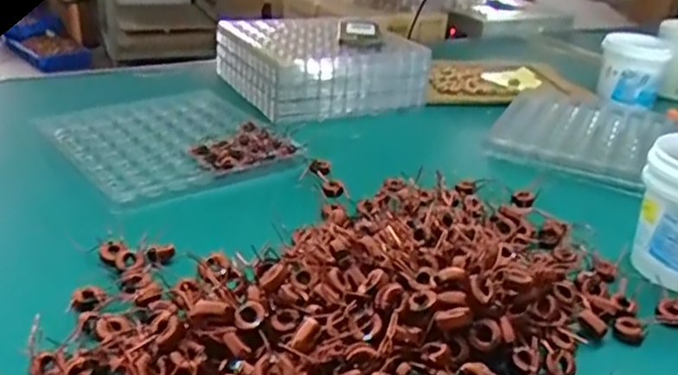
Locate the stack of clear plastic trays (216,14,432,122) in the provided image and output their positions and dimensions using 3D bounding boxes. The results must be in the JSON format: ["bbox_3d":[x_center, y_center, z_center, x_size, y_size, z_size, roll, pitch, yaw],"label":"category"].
[{"bbox_3d":[-0.033,-0.221,1.163,0.286,0.102,0.267,-14,31,-28],"label":"stack of clear plastic trays"}]

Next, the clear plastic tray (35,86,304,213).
[{"bbox_3d":[-0.238,-0.072,0.939,0.278,0.016,0.293,-19,34,-36],"label":"clear plastic tray"}]

